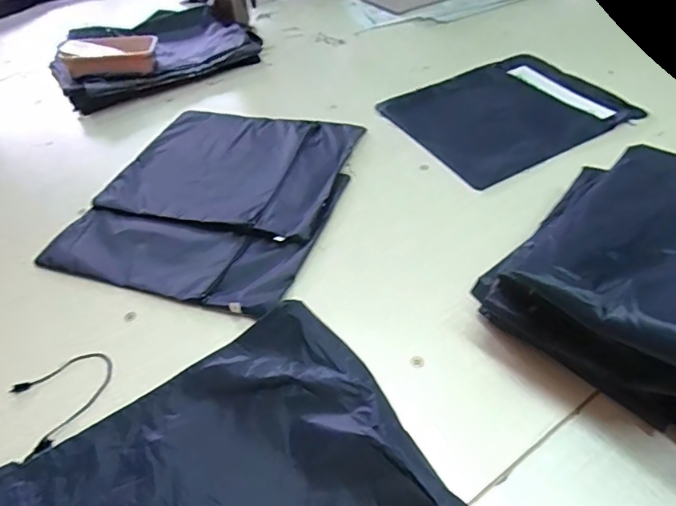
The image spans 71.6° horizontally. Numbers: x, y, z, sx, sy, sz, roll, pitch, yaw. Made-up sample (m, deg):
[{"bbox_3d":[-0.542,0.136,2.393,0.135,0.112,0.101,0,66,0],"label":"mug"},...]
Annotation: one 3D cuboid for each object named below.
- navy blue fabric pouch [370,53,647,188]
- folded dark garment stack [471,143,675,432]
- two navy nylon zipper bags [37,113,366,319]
[{"bbox_3d":[0.276,-0.244,0.789,0.339,0.011,0.287,-22,47,-15],"label":"navy blue fabric pouch"},{"bbox_3d":[0.291,0.012,0.456,0.270,0.118,0.227,-30,49,-22],"label":"folded dark garment stack"},{"bbox_3d":[-0.174,-0.090,0.682,0.340,0.016,0.395,9,47,15],"label":"two navy nylon zipper bags"}]

